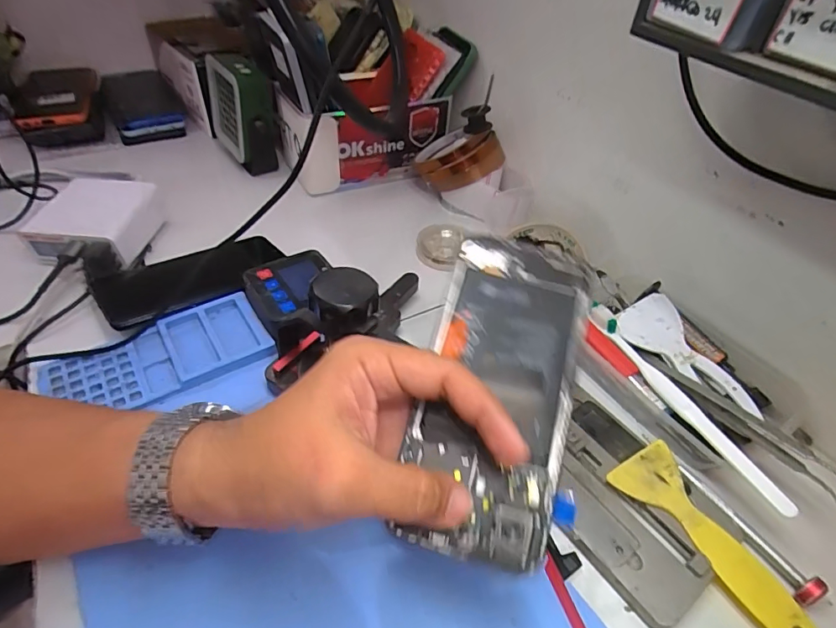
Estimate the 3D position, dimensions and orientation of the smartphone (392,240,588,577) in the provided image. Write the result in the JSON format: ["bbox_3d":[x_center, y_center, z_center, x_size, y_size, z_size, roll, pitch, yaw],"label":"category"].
[{"bbox_3d":[0.039,0.036,0.233,0.073,0.007,0.155,10,71,6],"label":"smartphone"}]

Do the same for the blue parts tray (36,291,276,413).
[{"bbox_3d":[-0.188,0.035,0.348,0.145,0.014,0.072,-25,52,-27],"label":"blue parts tray"}]

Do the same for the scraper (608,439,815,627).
[{"bbox_3d":[0.176,0.135,0.279,0.049,0.005,0.122,-22,50,-24],"label":"scraper"}]

